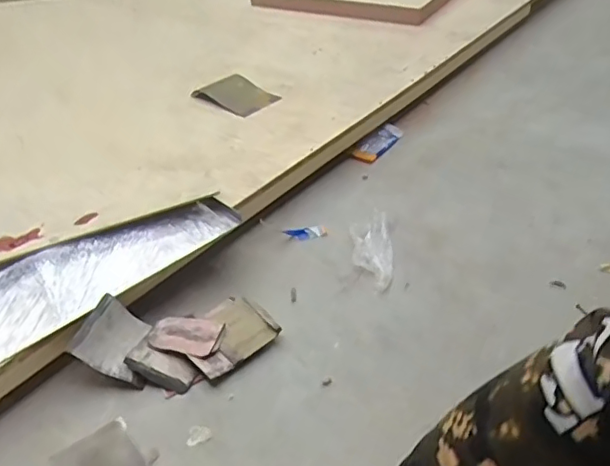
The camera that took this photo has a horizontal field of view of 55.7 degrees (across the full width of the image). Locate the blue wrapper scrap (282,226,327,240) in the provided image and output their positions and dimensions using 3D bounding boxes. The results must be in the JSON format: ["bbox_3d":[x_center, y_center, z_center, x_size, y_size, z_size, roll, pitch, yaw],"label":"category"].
[{"bbox_3d":[0.001,-0.001,1.194,0.087,0.016,0.032,-11,39,2],"label":"blue wrapper scrap"}]

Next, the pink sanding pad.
[{"bbox_3d":[-0.197,0.168,0.961,0.124,0.014,0.072,6,47,14],"label":"pink sanding pad"}]

